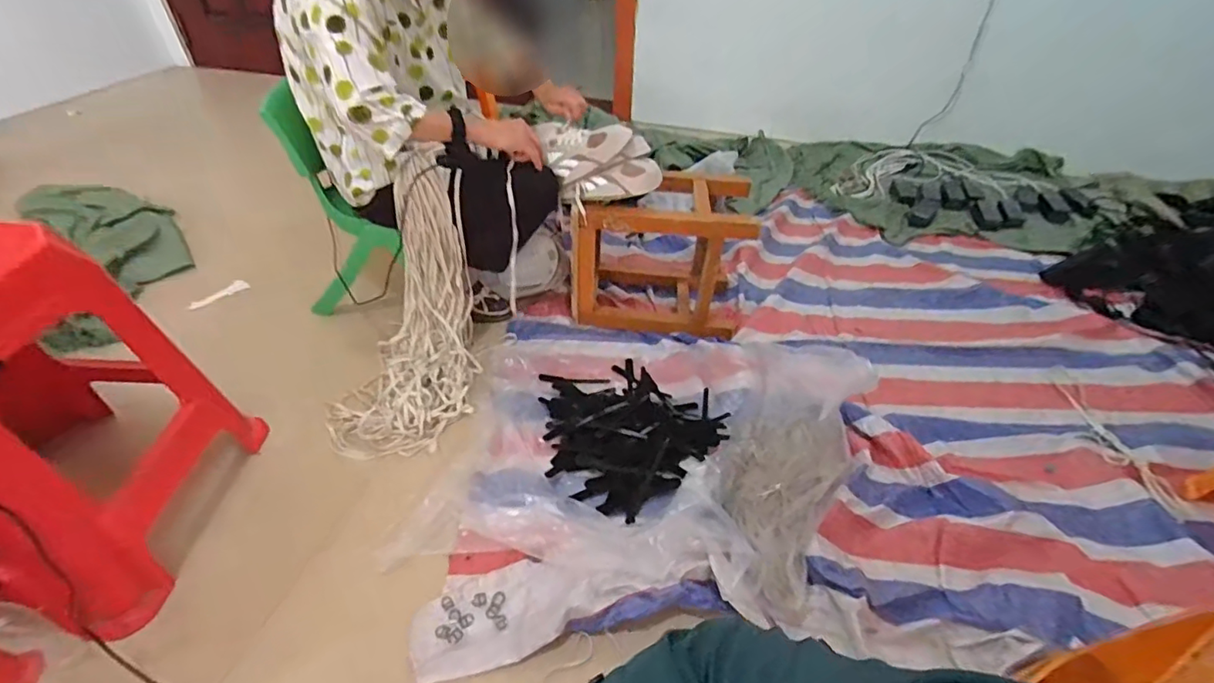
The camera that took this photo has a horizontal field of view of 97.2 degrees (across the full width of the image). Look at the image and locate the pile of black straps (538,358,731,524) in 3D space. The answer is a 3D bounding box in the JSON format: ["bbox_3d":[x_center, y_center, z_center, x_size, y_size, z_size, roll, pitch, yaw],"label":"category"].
[{"bbox_3d":[0.023,0.153,1.077,0.340,0.049,0.367,-27,50,-27],"label":"pile of black straps"}]

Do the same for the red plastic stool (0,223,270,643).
[{"bbox_3d":[-0.833,0.111,0.750,0.370,0.487,0.389,8,43,6],"label":"red plastic stool"}]

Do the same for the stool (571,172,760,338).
[{"bbox_3d":[0.121,-0.226,1.271,0.386,0.304,0.298,4,43,3],"label":"stool"}]

